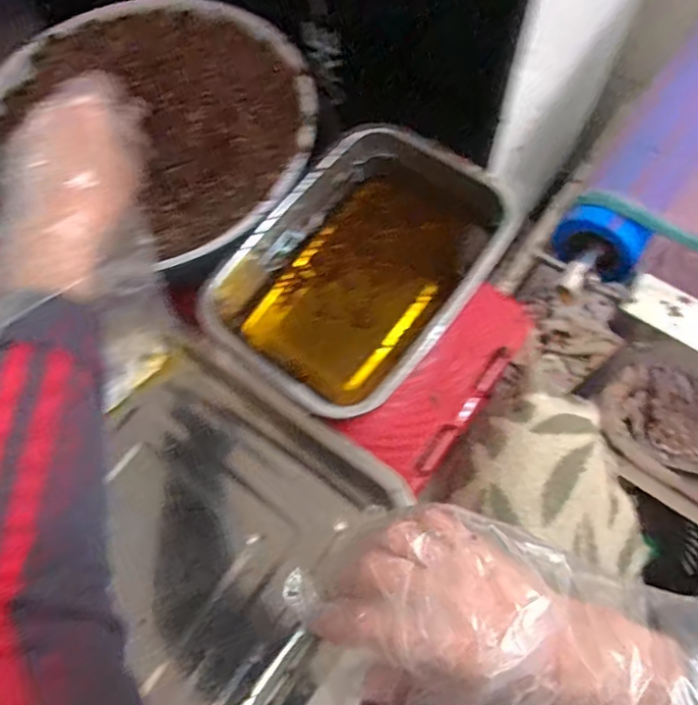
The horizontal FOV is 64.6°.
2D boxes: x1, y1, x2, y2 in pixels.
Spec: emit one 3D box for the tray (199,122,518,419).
[{"bbox_3d":[0.009,-0.064,0.414,0.157,0.071,0.210,37,74,15],"label":"tray"}]

